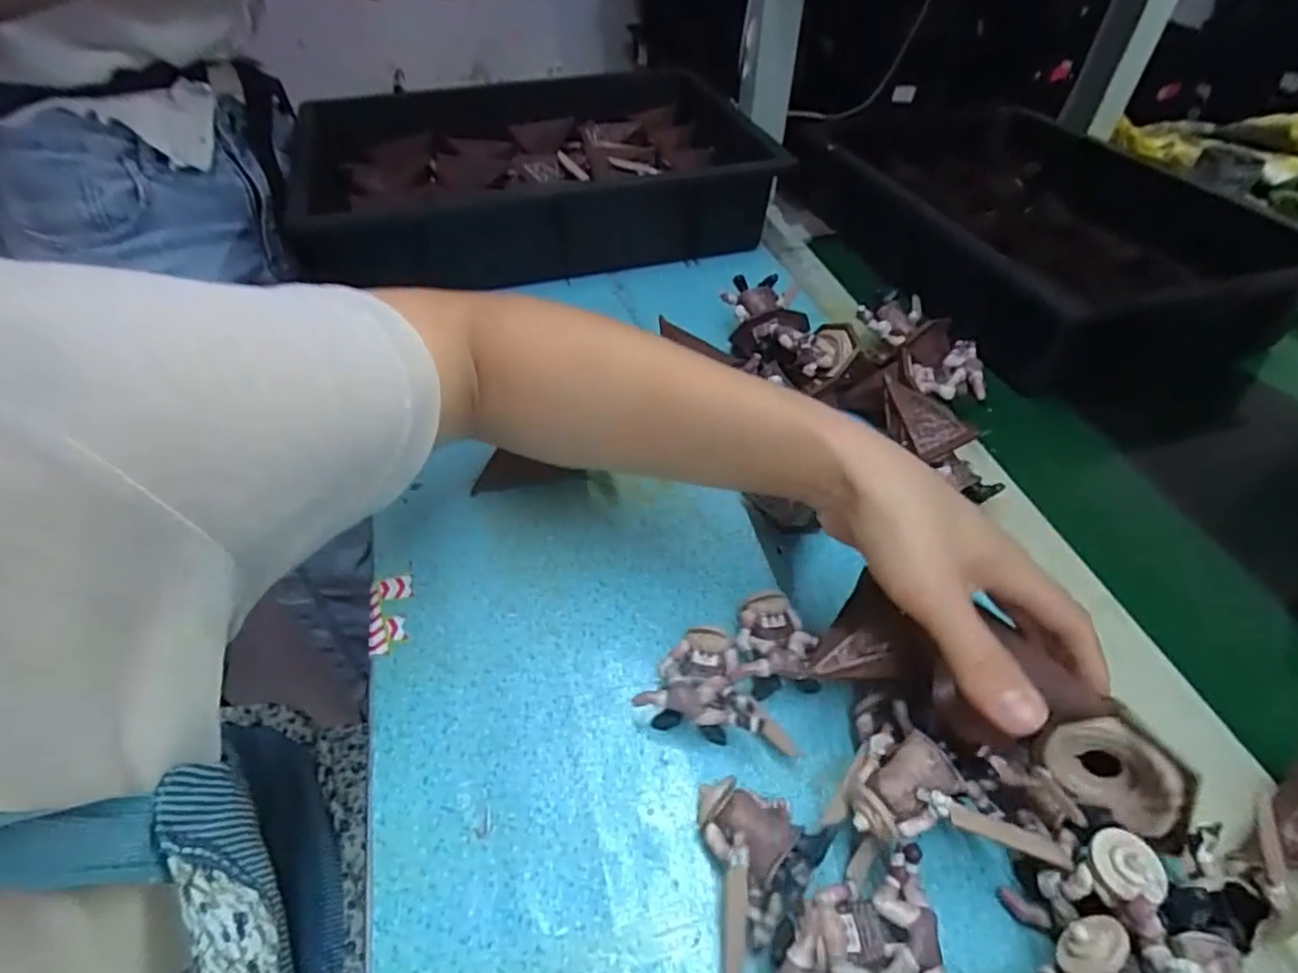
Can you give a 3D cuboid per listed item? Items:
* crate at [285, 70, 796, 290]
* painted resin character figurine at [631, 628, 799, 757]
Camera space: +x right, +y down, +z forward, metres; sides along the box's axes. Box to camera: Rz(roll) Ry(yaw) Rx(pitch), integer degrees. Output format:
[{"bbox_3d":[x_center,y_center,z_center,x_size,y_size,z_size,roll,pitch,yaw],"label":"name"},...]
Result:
[{"bbox_3d":[-0.116,-0.328,0.686,0.452,0.082,0.305,-12,51,-10],"label":"crate"},{"bbox_3d":[0.038,0.106,0.347,0.079,0.031,0.047,11,50,9],"label":"painted resin character figurine"}]

